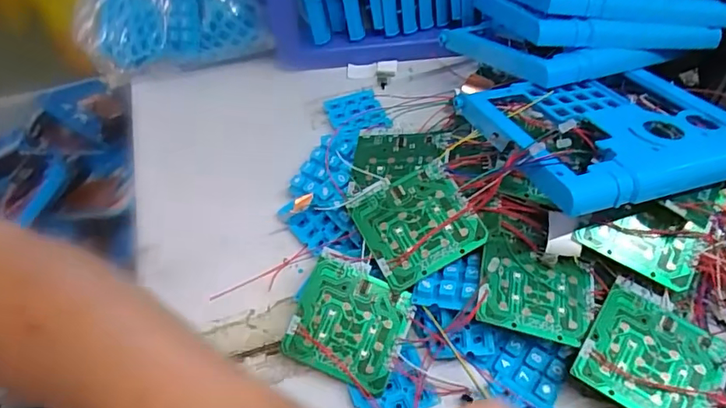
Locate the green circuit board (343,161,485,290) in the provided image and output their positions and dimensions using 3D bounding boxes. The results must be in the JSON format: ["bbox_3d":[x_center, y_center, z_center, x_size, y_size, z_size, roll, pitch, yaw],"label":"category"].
[{"bbox_3d":[0.035,0.012,0.343,0.071,0.005,0.071,-29,68,-1],"label":"green circuit board"}]

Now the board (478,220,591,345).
[{"bbox_3d":[0.107,0.052,0.318,0.071,0.009,0.061,21,56,4],"label":"board"}]

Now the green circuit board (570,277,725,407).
[{"bbox_3d":[0.169,0.089,0.297,0.071,0.004,0.071,29,63,20],"label":"green circuit board"}]

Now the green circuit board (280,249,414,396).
[{"bbox_3d":[-0.008,0.076,0.335,0.072,0.007,0.072,23,78,9],"label":"green circuit board"}]

